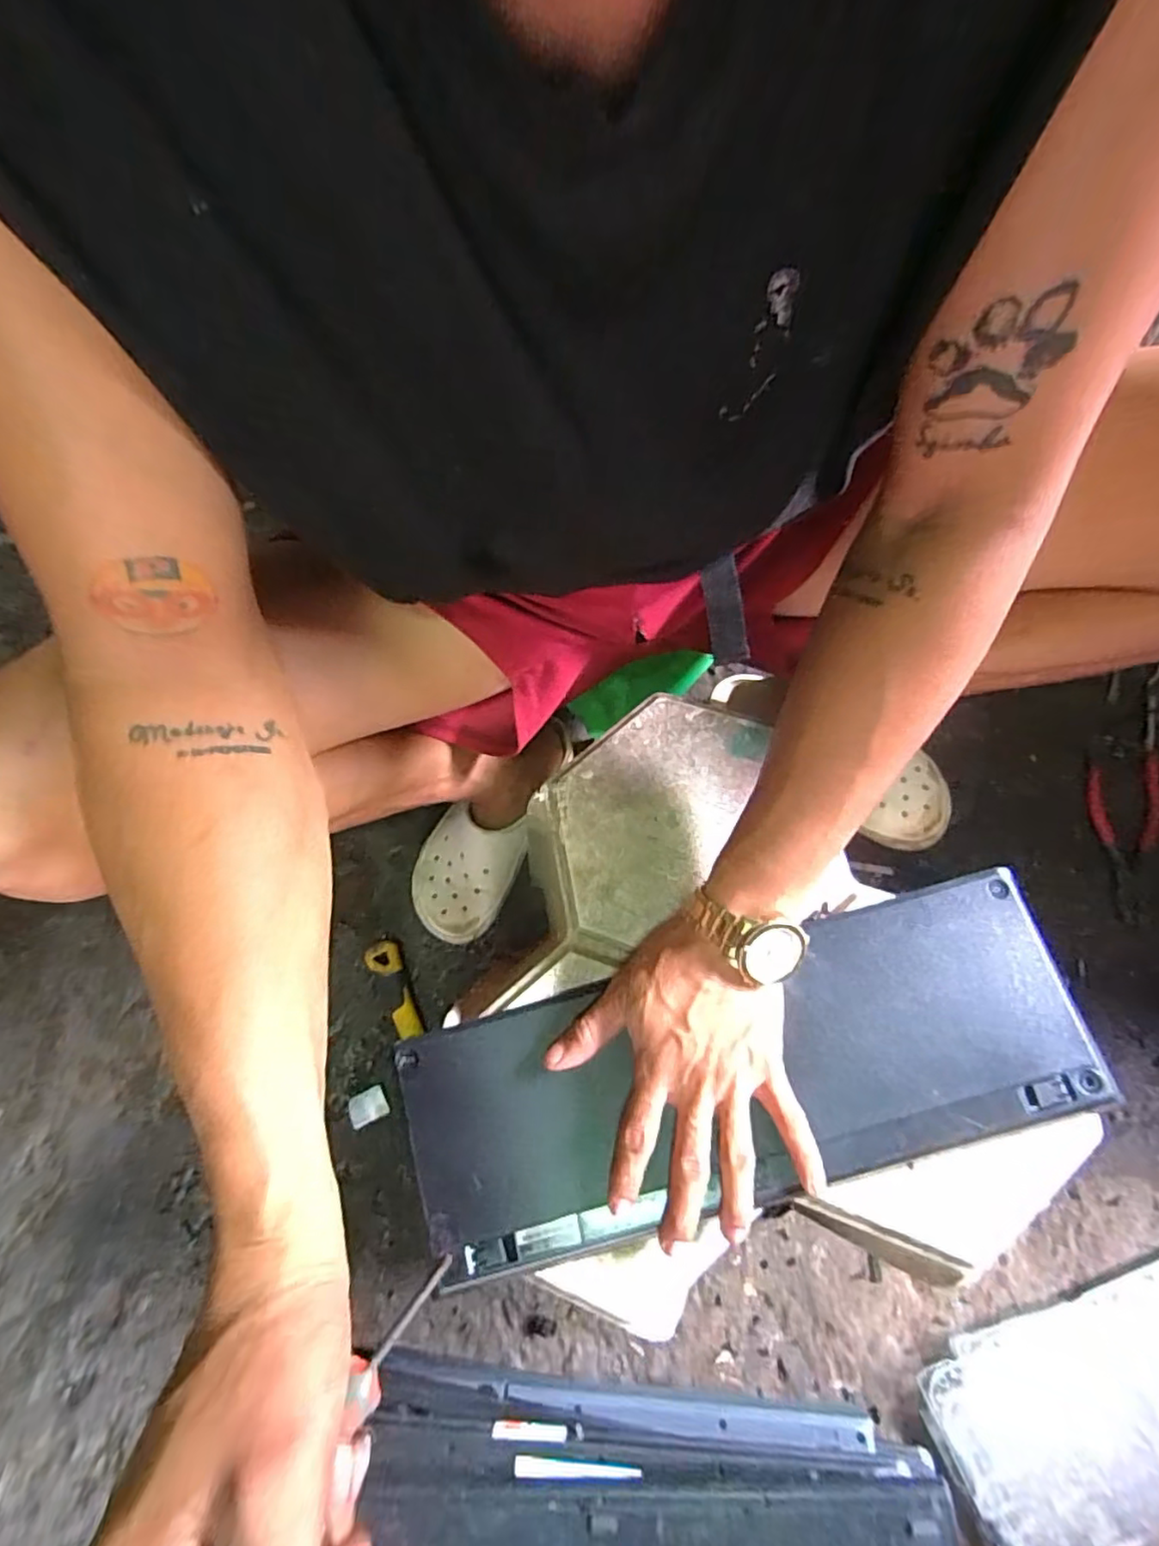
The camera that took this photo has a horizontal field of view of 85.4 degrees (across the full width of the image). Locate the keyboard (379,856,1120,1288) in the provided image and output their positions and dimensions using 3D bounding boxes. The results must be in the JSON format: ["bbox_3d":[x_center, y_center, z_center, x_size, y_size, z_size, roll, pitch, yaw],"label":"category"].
[{"bbox_3d":[0.095,0.182,0.385,0.411,0.019,0.144,-14,72,0],"label":"keyboard"}]

